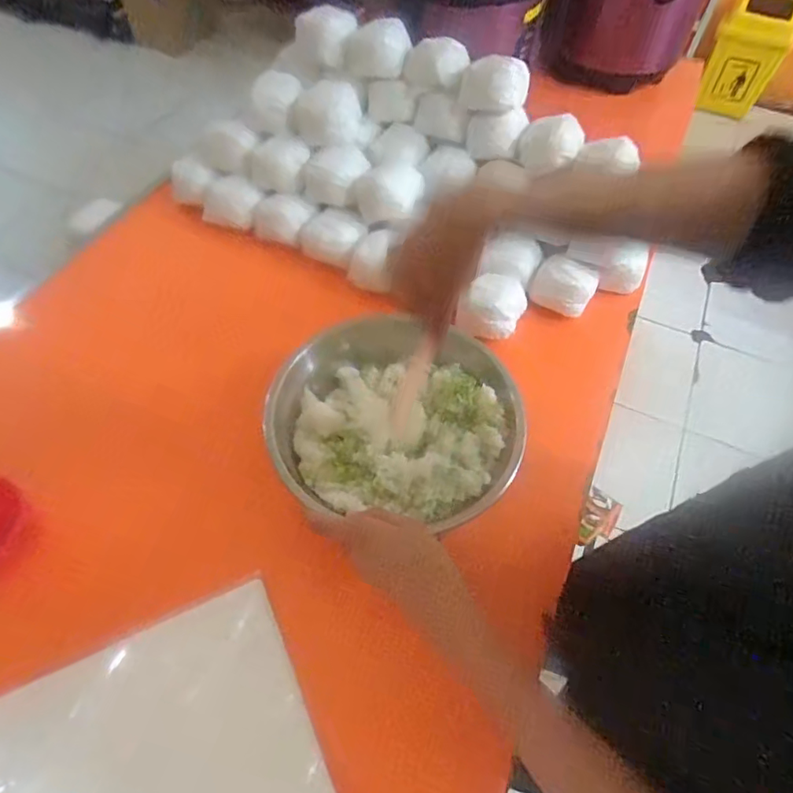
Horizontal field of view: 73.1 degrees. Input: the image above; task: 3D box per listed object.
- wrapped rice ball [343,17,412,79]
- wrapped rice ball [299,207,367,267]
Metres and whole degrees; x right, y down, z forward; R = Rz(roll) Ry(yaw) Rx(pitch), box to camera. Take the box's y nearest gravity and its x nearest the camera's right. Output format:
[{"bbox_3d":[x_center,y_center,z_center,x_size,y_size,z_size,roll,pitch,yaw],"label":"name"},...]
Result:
[{"bbox_3d":[-0.025,-0.435,0.669,0.080,0.052,0.046,-1,57,-4],"label":"wrapped rice ball"},{"bbox_3d":[-0.081,-0.203,0.677,0.072,0.045,0.056,15,57,7],"label":"wrapped rice ball"}]

